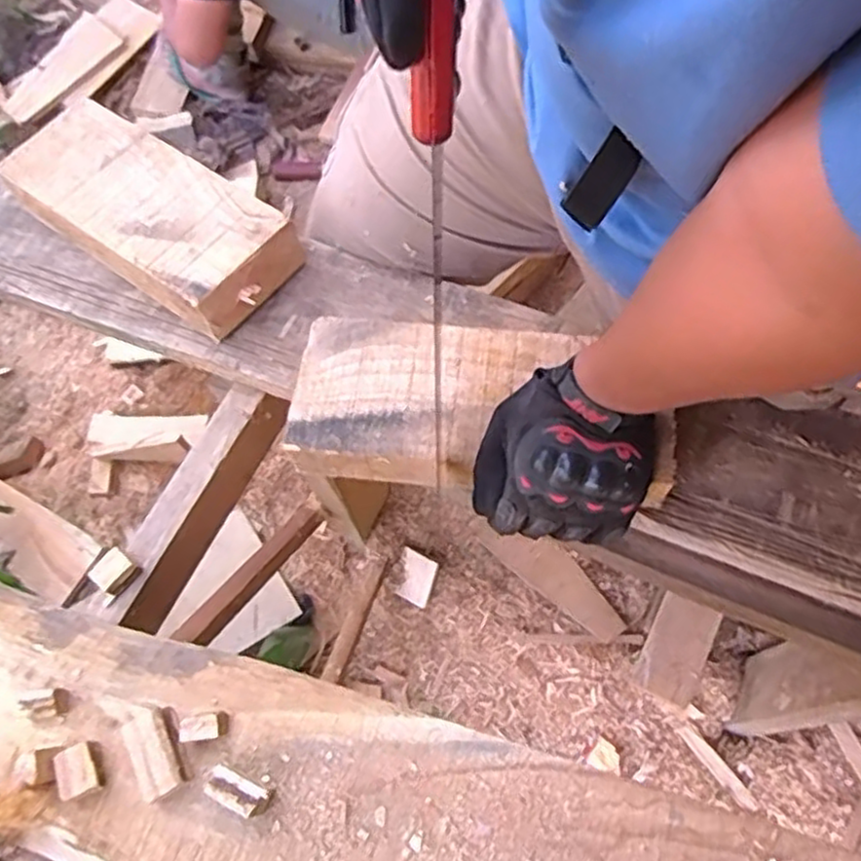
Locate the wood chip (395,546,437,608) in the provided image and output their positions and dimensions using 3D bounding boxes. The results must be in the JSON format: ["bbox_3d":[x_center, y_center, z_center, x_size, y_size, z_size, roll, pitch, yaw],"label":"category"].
[{"bbox_3d":[-0.026,0.257,1.253,0.064,0.007,0.088,16,81,14],"label":"wood chip"}]

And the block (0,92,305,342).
[{"bbox_3d":[-0.269,-0.210,0.681,0.287,0.049,0.121,35,72,16],"label":"block"}]

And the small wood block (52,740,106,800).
[{"bbox_3d":[-0.249,0.241,0.508,0.027,0.017,0.032,-21,67,-7],"label":"small wood block"}]

